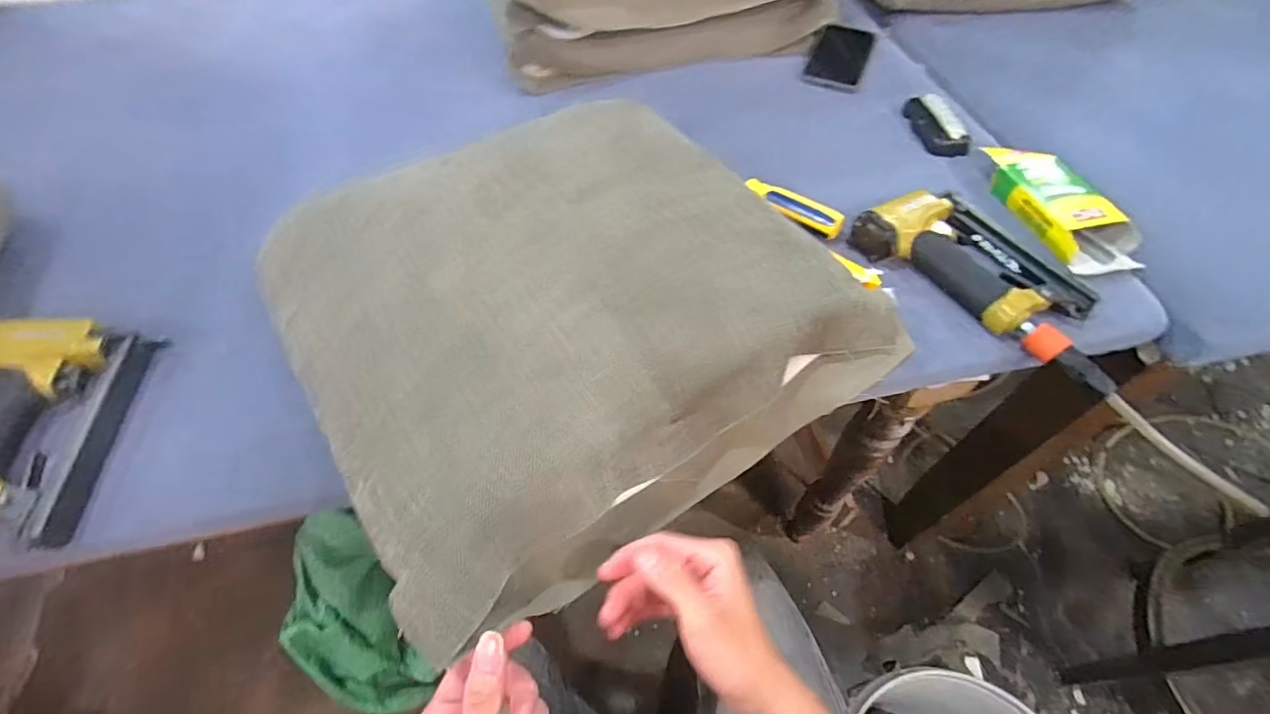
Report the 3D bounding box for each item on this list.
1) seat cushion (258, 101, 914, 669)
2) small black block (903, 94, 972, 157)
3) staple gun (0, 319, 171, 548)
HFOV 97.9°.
[{"bbox_3d":[-0.060,-0.050,0.514,0.431,0.101,0.415,-30,60,-20],"label":"seat cushion"},{"bbox_3d":[0.389,-0.301,0.719,0.046,0.044,0.115,-6,55,-5],"label":"small black block"},{"bbox_3d":[-0.505,0.080,0.423,0.161,0.044,0.259,-1,54,-1],"label":"staple gun"}]

